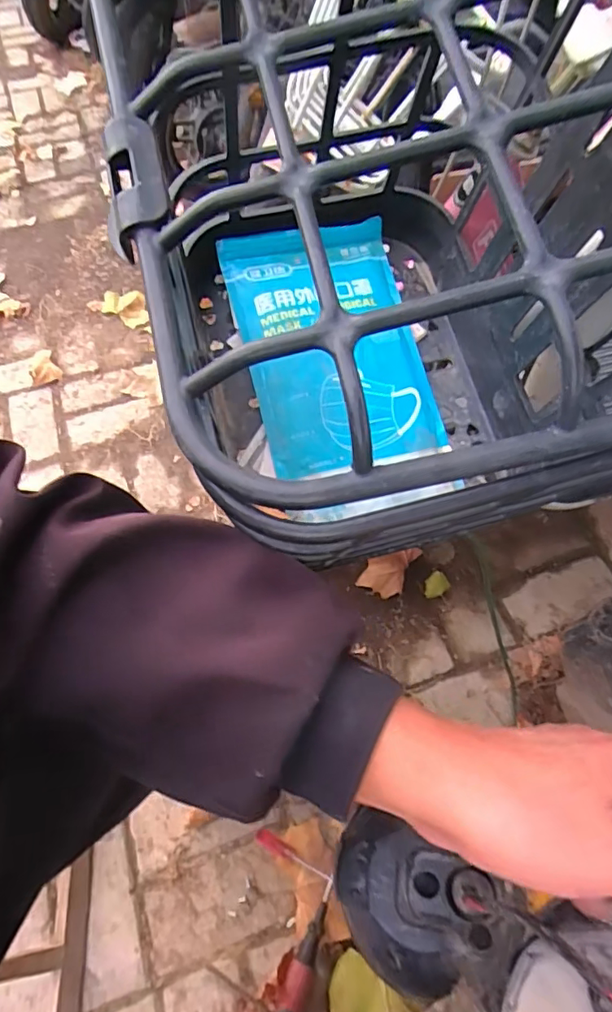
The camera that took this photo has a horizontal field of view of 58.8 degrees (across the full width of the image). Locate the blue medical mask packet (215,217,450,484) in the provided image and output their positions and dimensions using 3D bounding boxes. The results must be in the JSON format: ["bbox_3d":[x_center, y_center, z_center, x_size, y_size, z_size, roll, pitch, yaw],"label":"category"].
[{"bbox_3d":[0.021,-0.119,0.408,0.129,0.020,0.197,-14,79,-10],"label":"blue medical mask packet"}]

